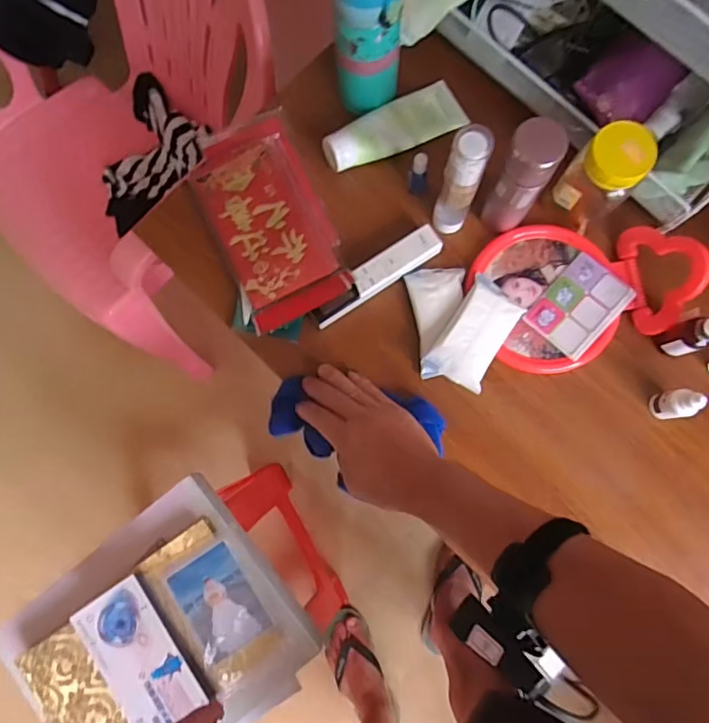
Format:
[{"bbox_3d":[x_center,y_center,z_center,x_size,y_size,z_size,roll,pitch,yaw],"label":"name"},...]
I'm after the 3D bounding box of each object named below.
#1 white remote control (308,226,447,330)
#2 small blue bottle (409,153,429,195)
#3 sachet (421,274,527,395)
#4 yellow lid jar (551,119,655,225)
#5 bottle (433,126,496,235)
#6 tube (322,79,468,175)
[{"bbox_3d":[0.021,-0.086,0.551,0.147,0.017,0.033,-34,82,-4],"label":"white remote control"},{"bbox_3d":[0.067,-0.190,0.559,0.020,0.055,0.018,4,81,2],"label":"small blue bottle"},{"bbox_3d":[0.119,-0.026,0.536,0.057,0.021,0.113,31,83,6],"label":"sachet"},{"bbox_3d":[0.228,-0.171,0.511,0.057,0.105,0.049,37,84,7],"label":"yellow lid jar"},{"bbox_3d":[0.098,-0.163,0.509,0.032,0.145,0.034,0,81,2],"label":"bottle"},{"bbox_3d":[0.043,-0.249,0.579,0.156,0.032,0.056,-28,81,-3],"label":"tube"}]

